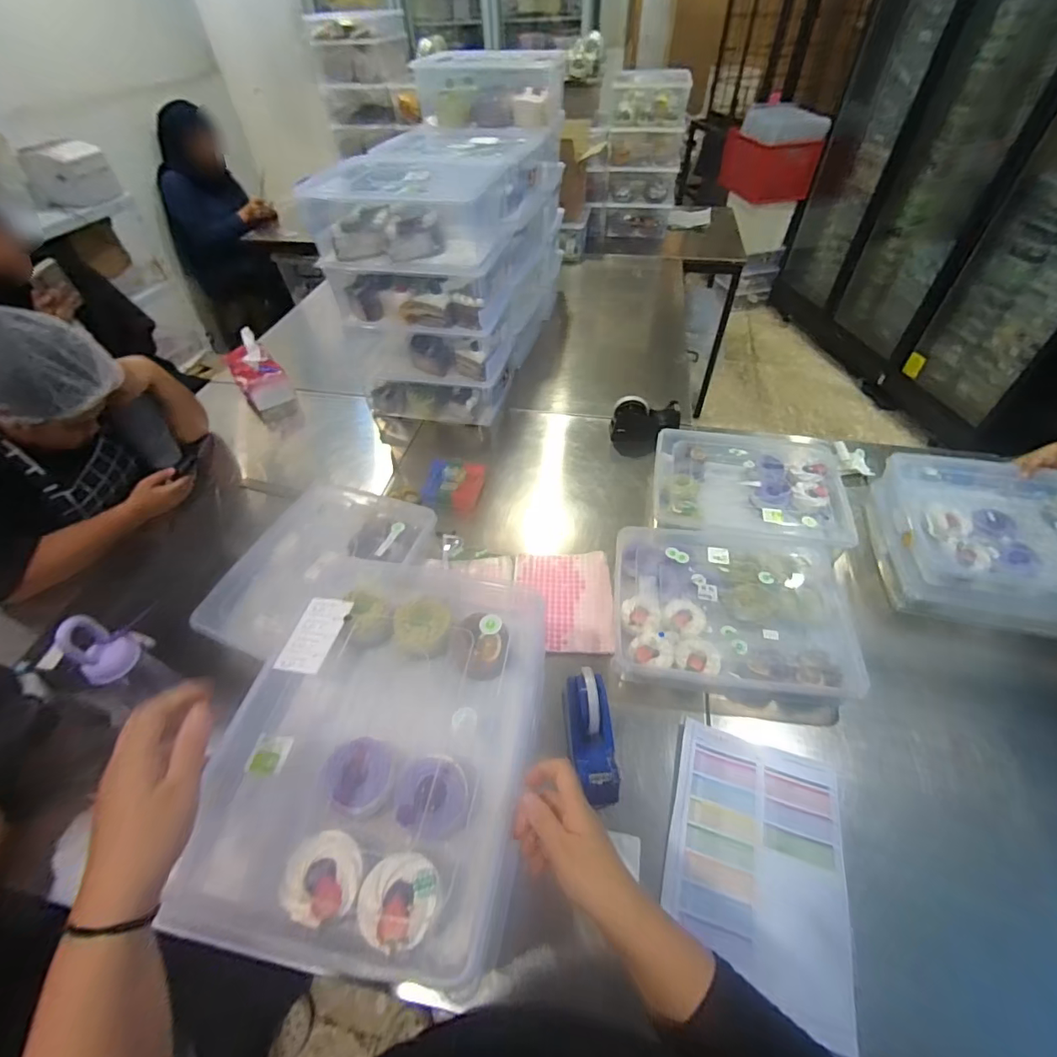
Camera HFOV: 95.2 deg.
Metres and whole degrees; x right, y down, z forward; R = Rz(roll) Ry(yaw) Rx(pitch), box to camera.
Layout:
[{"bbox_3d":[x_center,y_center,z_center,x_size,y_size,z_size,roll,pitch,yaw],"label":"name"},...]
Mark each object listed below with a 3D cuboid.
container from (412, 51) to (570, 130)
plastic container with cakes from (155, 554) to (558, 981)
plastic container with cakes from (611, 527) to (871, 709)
[{"bbox_3d":[-0.089,-1.086,1.198,0.330,0.120,0.198,9,50,10],"label":"container"},{"bbox_3d":[-0.140,0.210,0.505,0.289,0.083,0.365,6,50,7],"label":"plastic container with cakes"},{"bbox_3d":[0.335,0.121,0.821,0.367,0.090,0.320,6,50,7],"label":"plastic container with cakes"}]

